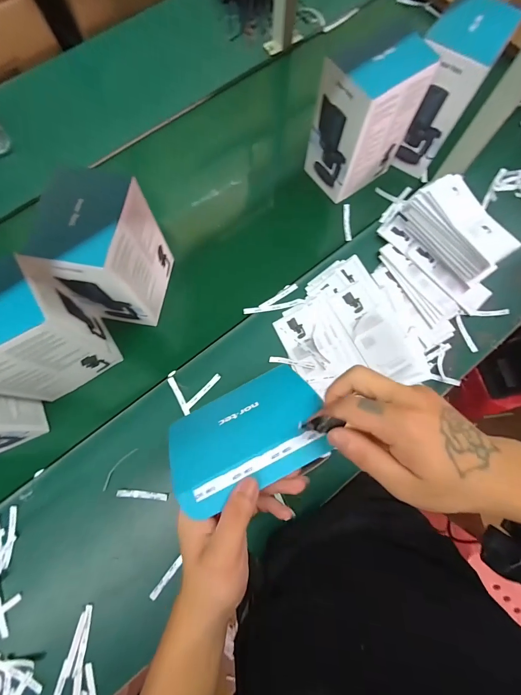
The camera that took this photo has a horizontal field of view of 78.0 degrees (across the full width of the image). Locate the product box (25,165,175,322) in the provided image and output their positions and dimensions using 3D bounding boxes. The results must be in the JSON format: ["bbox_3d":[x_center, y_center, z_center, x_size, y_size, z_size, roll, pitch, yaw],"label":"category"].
[{"bbox_3d":[-0.246,-0.149,0.551,0.117,0.217,0.163,8,73,1],"label":"product box"}]

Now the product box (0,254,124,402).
[{"bbox_3d":[-0.353,-0.009,0.512,0.159,0.237,0.113,-31,76,-10],"label":"product box"}]

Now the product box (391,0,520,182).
[{"bbox_3d":[0.338,-0.472,0.620,0.111,0.241,0.124,22,74,5],"label":"product box"}]

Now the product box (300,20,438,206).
[{"bbox_3d":[0.193,-0.427,0.615,0.157,0.218,0.124,-40,78,-12],"label":"product box"}]

